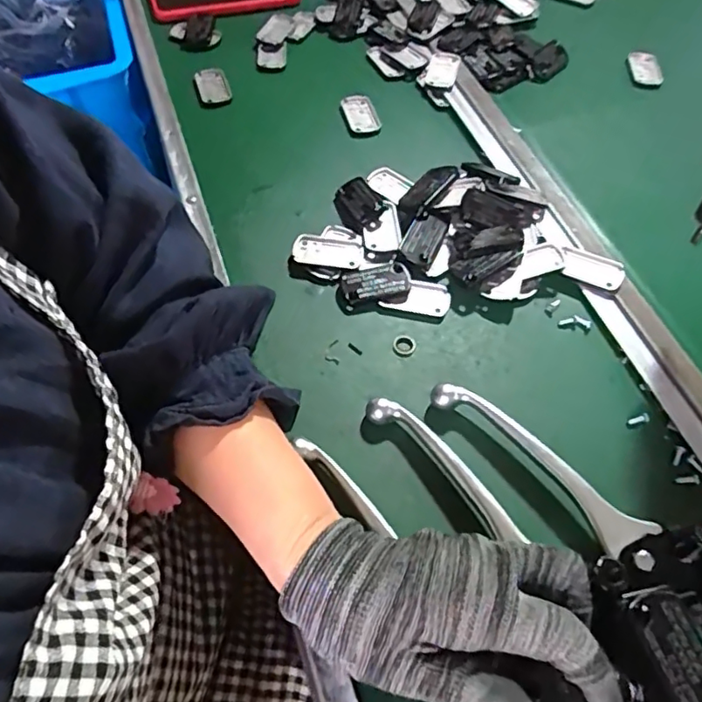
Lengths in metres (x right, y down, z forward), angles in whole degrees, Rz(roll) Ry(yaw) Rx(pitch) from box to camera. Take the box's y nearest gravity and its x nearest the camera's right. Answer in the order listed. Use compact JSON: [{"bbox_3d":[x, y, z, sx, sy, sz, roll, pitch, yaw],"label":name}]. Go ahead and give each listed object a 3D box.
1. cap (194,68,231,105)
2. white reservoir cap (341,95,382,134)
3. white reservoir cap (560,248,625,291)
[{"bbox_3d":[-0.133,-0.254,0.563,0.029,0.007,0.049,-16,59,-12],"label":"cap"},{"bbox_3d":[0.010,-0.221,0.550,0.027,0.009,0.048,-16,59,-12],"label":"white reservoir cap"},{"bbox_3d":[0.181,-0.061,0.444,0.045,0.009,0.025,19,58,10],"label":"white reservoir cap"}]

